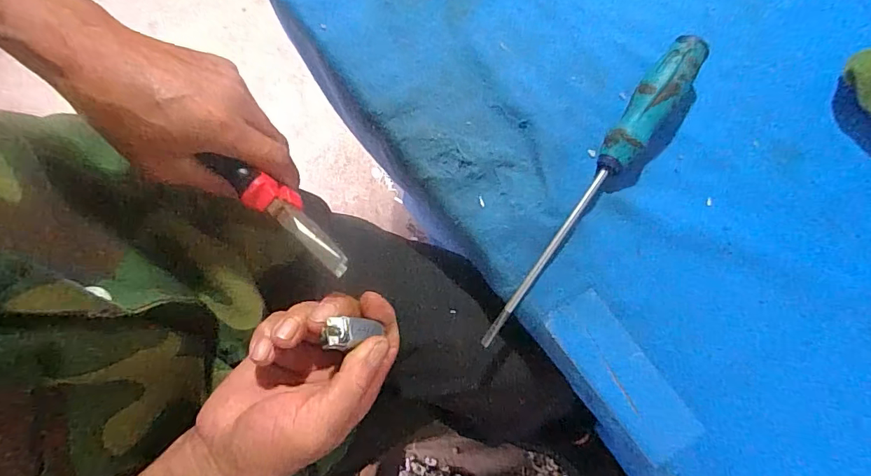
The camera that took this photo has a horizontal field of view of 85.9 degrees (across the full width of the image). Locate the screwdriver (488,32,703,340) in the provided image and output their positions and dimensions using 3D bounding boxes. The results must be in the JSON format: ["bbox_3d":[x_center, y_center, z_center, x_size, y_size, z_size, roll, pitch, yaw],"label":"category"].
[{"bbox_3d":[0.105,-0.034,0.316,0.025,0.032,0.246,36,81,6],"label":"screwdriver"}]

